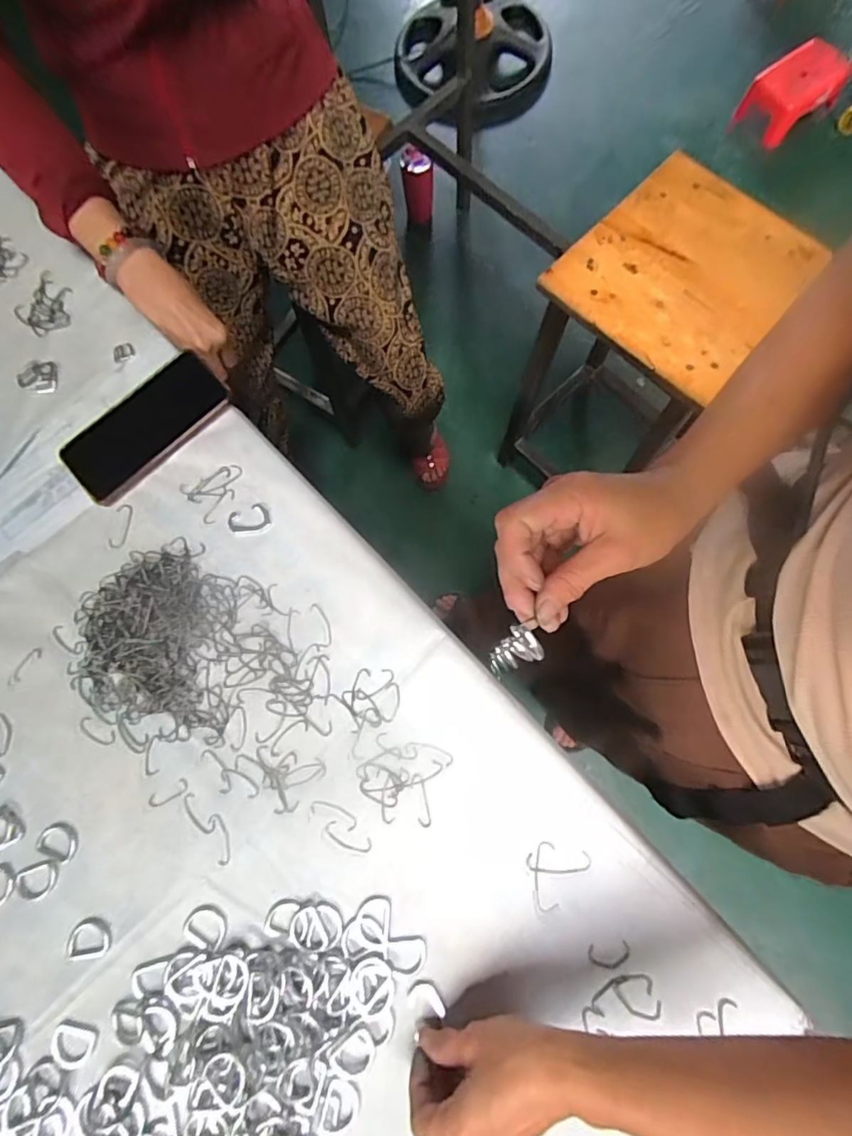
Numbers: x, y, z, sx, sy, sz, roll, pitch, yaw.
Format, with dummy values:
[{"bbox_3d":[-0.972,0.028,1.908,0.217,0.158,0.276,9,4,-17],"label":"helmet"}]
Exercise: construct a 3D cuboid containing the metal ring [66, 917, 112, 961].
[{"bbox_3d":[-0.271,0.299,0.417,0.034,0.004,0.029,-5,76,3],"label":"metal ring"}]

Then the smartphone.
[{"bbox_3d":[-0.278,-0.142,0.509,0.161,0.012,0.080,-43,85,-3],"label":"smartphone"}]

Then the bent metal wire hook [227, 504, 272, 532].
[{"bbox_3d":[-0.168,-0.046,0.489,0.040,0.004,0.025,-18,76,-3],"label":"bent metal wire hook"}]

